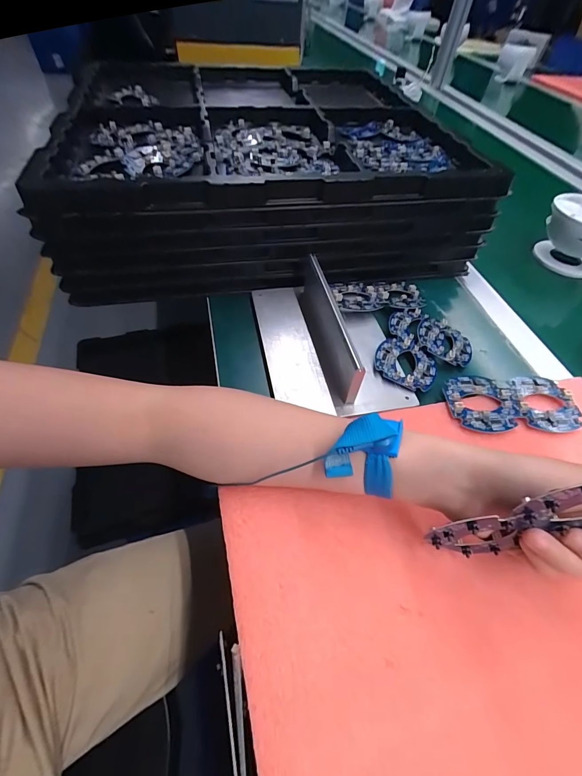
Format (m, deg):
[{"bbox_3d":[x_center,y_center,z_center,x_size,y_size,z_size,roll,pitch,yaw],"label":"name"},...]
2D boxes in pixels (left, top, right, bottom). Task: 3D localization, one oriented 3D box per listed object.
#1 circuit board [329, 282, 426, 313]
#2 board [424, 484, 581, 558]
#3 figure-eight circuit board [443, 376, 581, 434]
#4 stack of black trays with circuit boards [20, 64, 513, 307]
[{"bbox_3d":[0.107,-0.116,0.429,0.124,0.009,0.054,-6,51,-18],"label":"circuit board"},{"bbox_3d":[0.142,0.079,0.201,0.065,0.126,0.006,21,48,-22],"label":"board"},{"bbox_3d":[0.217,0.016,0.341,0.124,0.011,0.062,1,53,-5],"label":"figure-eight circuit board"},{"bbox_3d":[-0.037,-0.337,0.529,0.520,0.128,0.441,-6,54,-9],"label":"stack of black trays with circuit boards"}]

